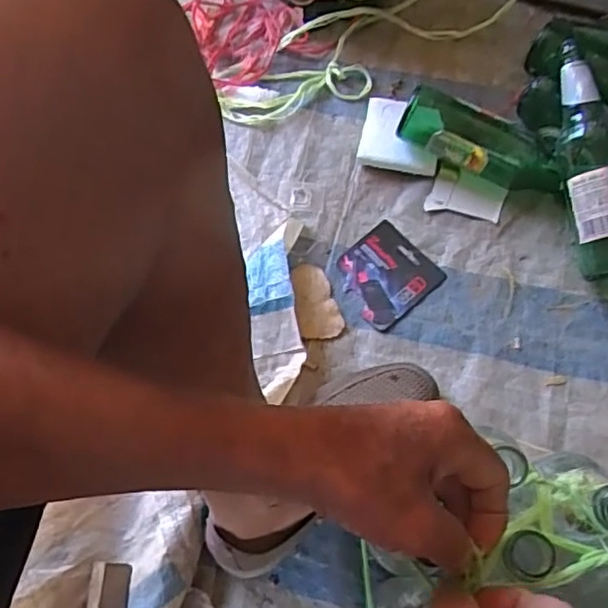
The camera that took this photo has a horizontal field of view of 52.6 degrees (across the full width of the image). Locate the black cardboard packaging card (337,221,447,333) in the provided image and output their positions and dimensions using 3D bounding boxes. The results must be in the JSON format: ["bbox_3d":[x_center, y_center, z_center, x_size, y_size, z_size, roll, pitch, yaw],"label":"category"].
[{"bbox_3d":[0.094,-0.035,0.716,0.106,0.005,0.102,-39,69,-15],"label":"black cardboard packaging card"}]

